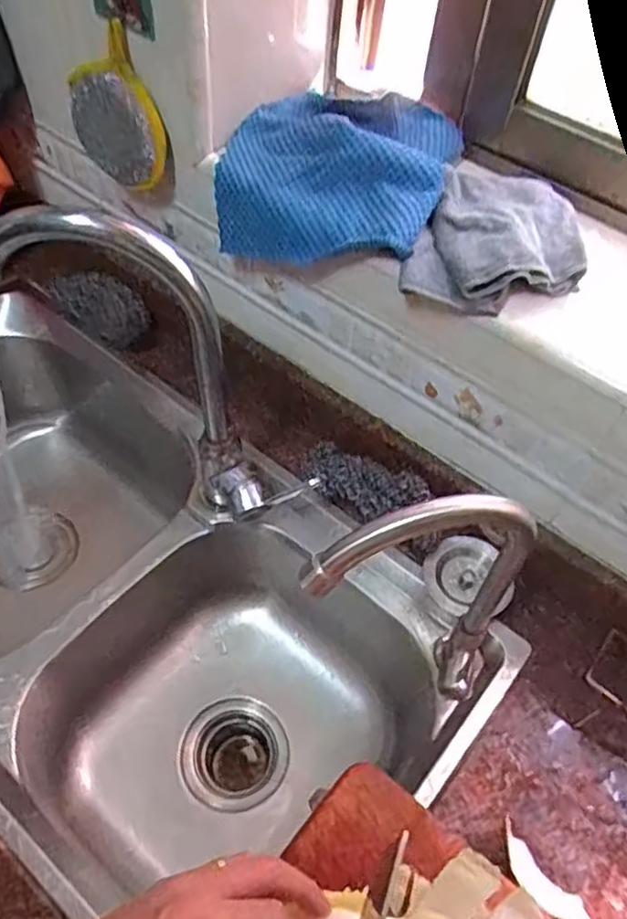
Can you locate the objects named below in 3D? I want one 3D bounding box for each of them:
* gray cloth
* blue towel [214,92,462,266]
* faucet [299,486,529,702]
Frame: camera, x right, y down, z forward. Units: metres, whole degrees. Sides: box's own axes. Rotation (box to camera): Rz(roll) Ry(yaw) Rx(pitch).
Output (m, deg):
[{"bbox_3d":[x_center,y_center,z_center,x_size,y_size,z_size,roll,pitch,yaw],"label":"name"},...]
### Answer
[{"bbox_3d":[0.153,-0.179,0.558,0.126,0.034,0.153,20,54,10],"label":"gray cloth"},{"bbox_3d":[0.020,-0.249,0.632,0.195,0.108,0.179,21,54,11],"label":"blue towel"},{"bbox_3d":[0.073,0.118,0.484,0.162,0.264,0.052,-14,56,-15],"label":"faucet"}]

